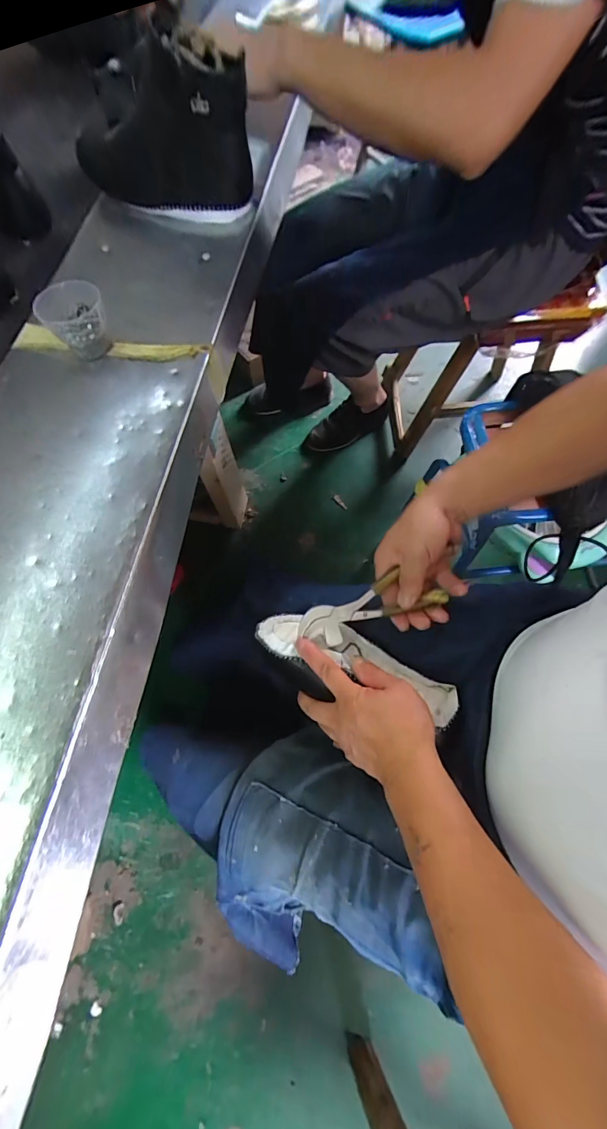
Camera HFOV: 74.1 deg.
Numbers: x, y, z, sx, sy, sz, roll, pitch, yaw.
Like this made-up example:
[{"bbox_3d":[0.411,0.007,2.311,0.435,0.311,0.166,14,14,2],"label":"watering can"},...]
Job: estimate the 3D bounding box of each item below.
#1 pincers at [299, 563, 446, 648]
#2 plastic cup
[{"bbox_3d":[0.072,0.047,0.433,0.157,0.030,0.052,-17,71,3],"label":"pincers"},{"bbox_3d":[-0.239,-0.255,0.425,0.059,0.053,0.056,-7,70,-3],"label":"plastic cup"}]

